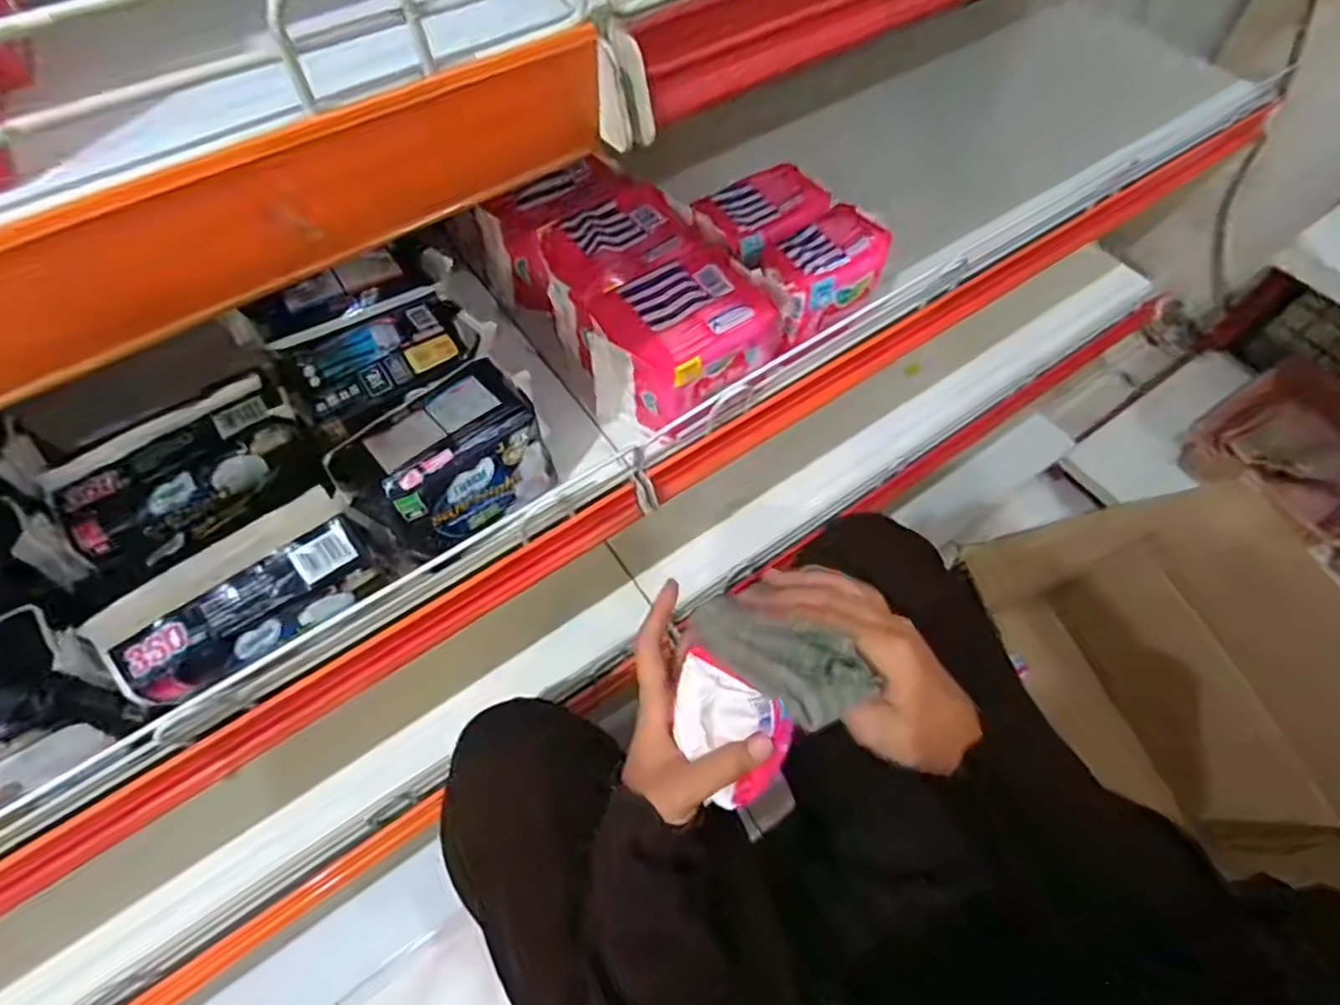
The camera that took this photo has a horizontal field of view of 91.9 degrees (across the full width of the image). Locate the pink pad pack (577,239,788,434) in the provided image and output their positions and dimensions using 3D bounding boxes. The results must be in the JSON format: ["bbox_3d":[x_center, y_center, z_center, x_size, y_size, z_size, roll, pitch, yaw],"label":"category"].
[{"bbox_3d":[0.010,-0.115,0.481,0.132,0.086,0.088,-38,68,-19],"label":"pink pad pack"}]

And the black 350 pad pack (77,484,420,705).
[{"bbox_3d":[-0.238,0.053,0.375,0.151,0.057,0.047,-31,66,-16],"label":"black 350 pad pack"}]

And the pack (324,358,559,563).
[{"bbox_3d":[-0.143,-0.024,0.423,0.121,0.073,0.071,-37,68,-19],"label":"pack"}]

